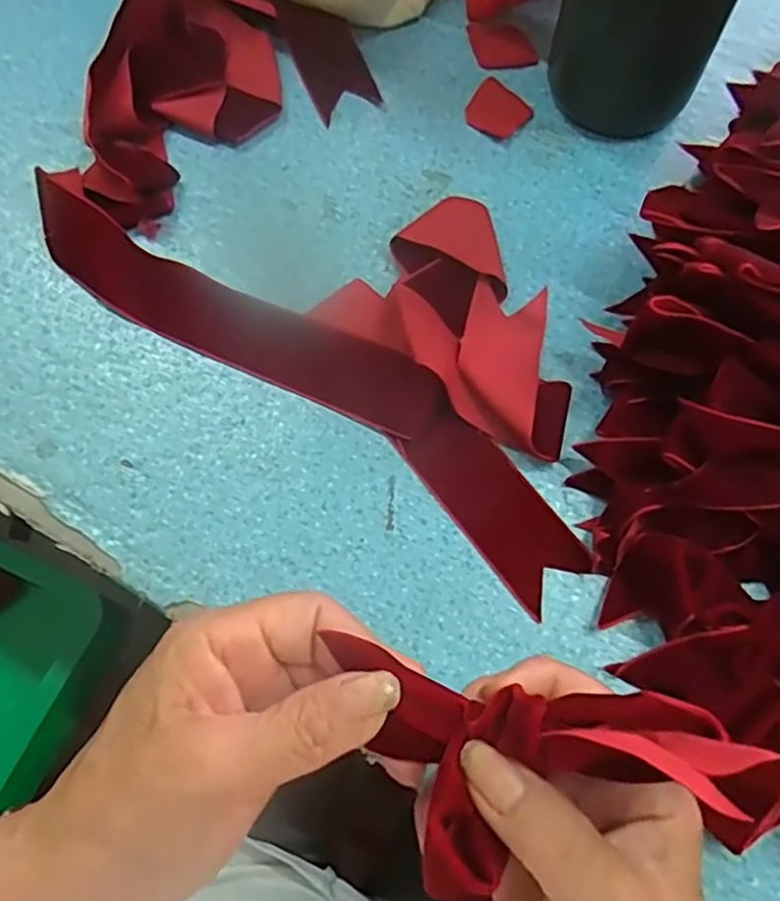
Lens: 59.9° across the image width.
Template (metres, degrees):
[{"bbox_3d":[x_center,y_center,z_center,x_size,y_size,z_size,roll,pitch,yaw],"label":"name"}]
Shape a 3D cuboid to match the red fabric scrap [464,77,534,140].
[{"bbox_3d":[0.061,-0.197,0.390,0.037,0.004,0.034,42,76,15],"label":"red fabric scrap"}]

